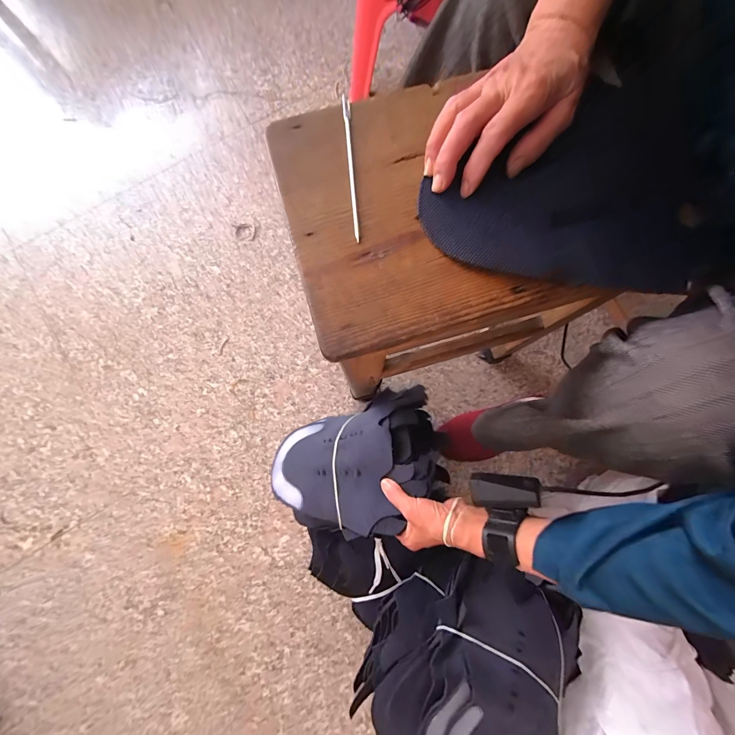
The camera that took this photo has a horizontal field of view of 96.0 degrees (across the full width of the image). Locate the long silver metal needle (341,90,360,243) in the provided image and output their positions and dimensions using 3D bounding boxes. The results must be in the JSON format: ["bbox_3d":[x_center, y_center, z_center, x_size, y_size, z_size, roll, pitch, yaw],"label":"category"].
[{"bbox_3d":[-0.014,-0.178,0.290,0.006,0.006,0.145,-5,79,-1],"label":"long silver metal needle"}]

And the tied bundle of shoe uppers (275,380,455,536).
[{"bbox_3d":[-0.015,0.152,0.528,0.282,0.100,0.223,-31,56,9],"label":"tied bundle of shoe uppers"}]

